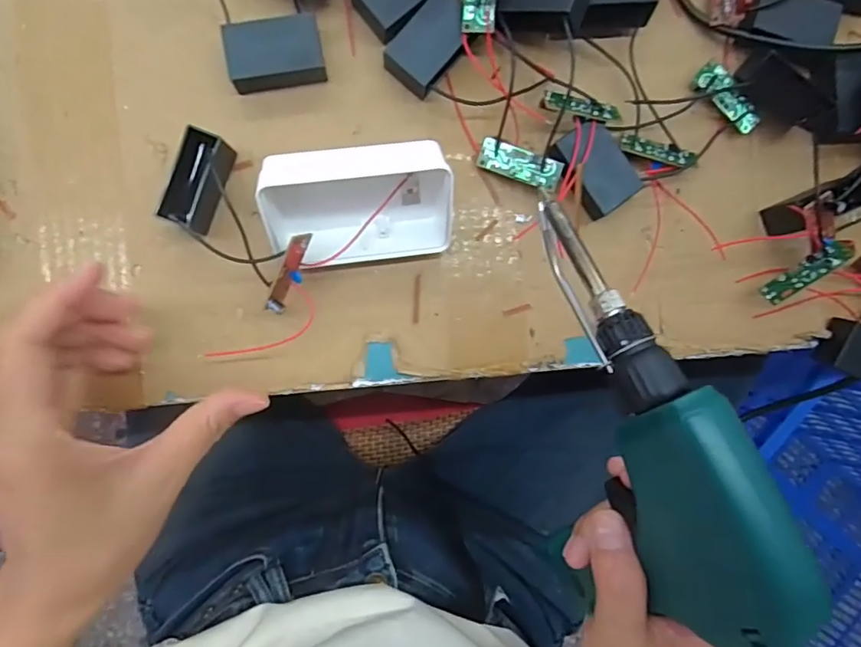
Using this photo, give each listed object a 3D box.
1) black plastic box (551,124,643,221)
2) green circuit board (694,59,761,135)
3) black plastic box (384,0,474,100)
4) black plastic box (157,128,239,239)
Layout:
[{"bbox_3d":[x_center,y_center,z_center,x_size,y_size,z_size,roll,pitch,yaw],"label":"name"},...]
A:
[{"bbox_3d":[0.091,-0.084,0.293,0.036,0.014,0.047,-35,94,-4],"label":"black plastic box"},{"bbox_3d":[0.170,-0.128,0.301,0.045,0.004,0.016,45,107,2],"label":"green circuit board"},{"bbox_3d":[-0.001,-0.148,0.287,0.029,0.020,0.051,40,87,-4],"label":"black plastic box"},{"bbox_3d":[-0.118,-0.072,0.270,0.016,0.031,0.047,21,89,-5],"label":"black plastic box"}]

